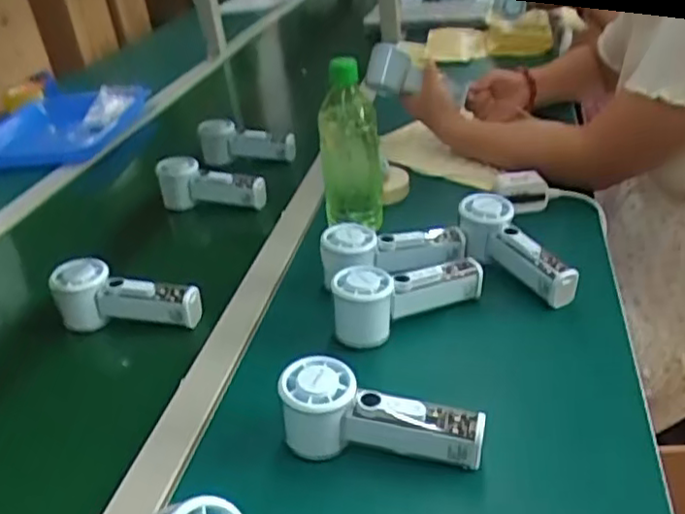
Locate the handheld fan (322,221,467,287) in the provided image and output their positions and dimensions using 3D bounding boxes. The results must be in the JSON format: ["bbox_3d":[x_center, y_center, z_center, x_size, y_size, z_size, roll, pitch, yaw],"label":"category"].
[{"bbox_3d":[0.053,0.000,0.715,0.155,0.066,0.050,-2,27,-22],"label":"handheld fan"}]

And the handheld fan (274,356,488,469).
[{"bbox_3d":[0.027,0.124,0.507,0.153,0.062,0.053,12,34,6],"label":"handheld fan"}]

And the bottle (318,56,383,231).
[{"bbox_3d":[0.007,-0.131,0.785,0.069,0.197,0.075,-5,31,4],"label":"bottle"}]

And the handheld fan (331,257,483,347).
[{"bbox_3d":[0.060,0.029,0.647,0.157,0.060,0.051,-23,34,-23],"label":"handheld fan"}]

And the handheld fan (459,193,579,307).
[{"bbox_3d":[0.182,-0.007,0.700,0.056,0.051,0.158,-22,47,-22],"label":"handheld fan"}]

